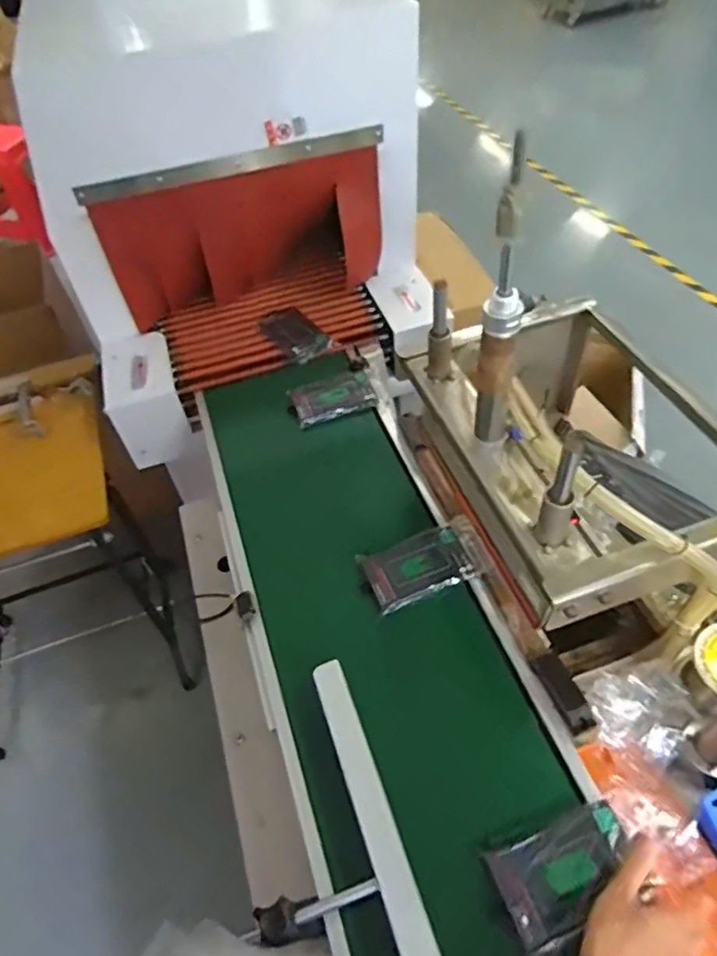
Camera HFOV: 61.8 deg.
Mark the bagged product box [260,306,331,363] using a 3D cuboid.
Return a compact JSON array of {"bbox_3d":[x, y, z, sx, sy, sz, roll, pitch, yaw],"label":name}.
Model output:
[{"bbox_3d":[-0.119,-0.276,1.151,0.092,0.037,0.138,-33,55,-20],"label":"bagged product box"}]

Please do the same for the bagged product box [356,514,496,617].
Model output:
[{"bbox_3d":[0.085,0.120,0.806,0.160,0.039,0.096,-19,51,-10],"label":"bagged product box"}]

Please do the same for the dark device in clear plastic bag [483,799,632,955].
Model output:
[{"bbox_3d":[0.196,0.368,0.552,0.130,0.010,0.086,-19,51,-10],"label":"dark device in clear plastic bag"}]

